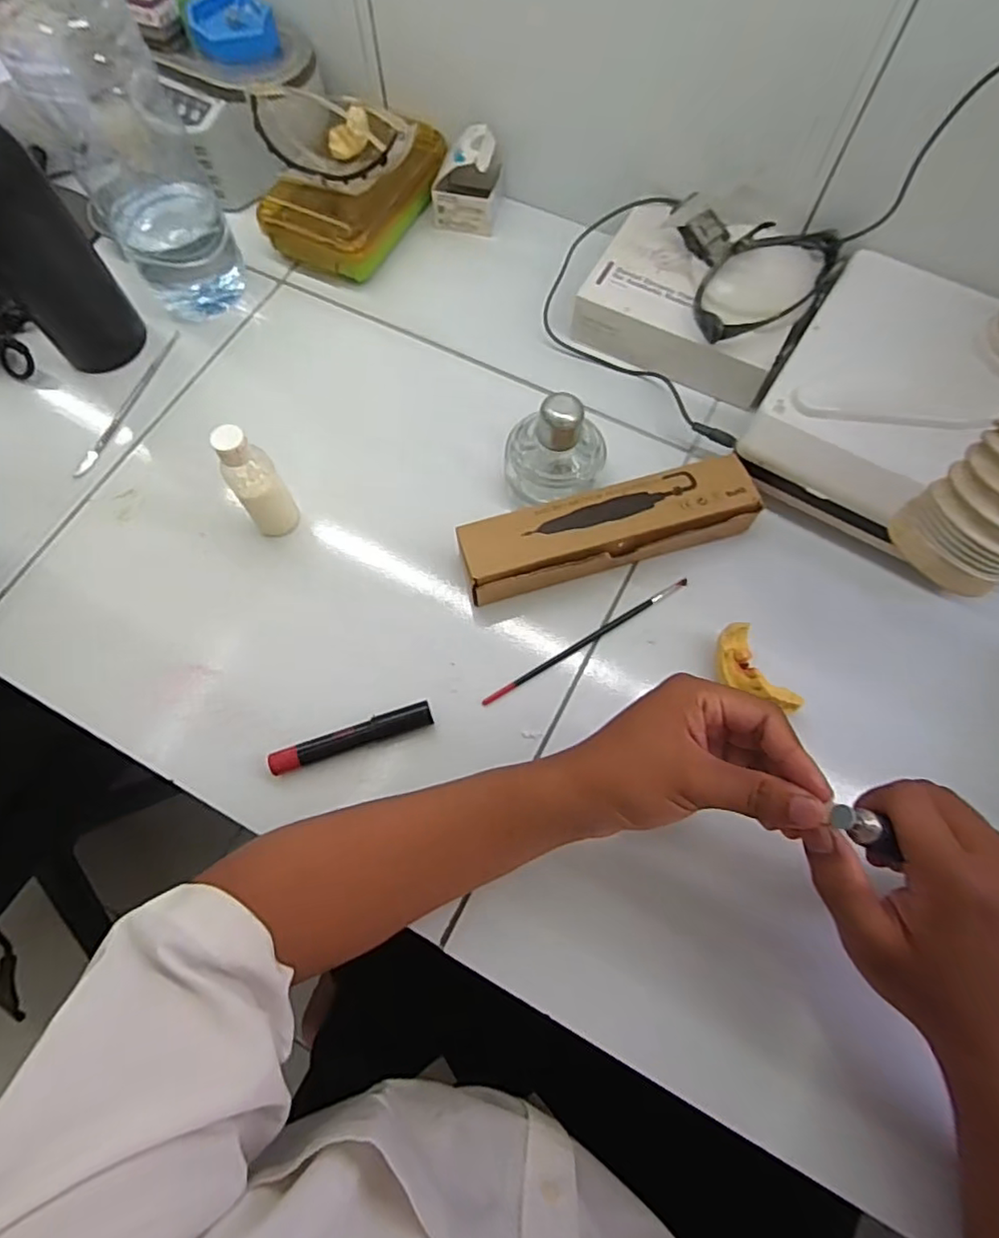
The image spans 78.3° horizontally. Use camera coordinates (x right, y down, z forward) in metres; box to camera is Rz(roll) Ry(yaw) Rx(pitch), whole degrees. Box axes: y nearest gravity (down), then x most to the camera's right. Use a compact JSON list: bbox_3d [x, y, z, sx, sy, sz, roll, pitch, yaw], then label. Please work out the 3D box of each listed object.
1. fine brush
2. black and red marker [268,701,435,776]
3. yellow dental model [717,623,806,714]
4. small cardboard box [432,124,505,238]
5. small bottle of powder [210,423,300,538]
[{"bbox_3d":[0.064,0.015,0.439,0.173,0.007,0.006,-30,72,-11],"label":"fine brush"},{"bbox_3d":[-0.097,0.080,0.409,0.107,0.020,0.015,-18,70,-7],"label":"black and red marker"},{"bbox_3d":[0.167,0.035,0.405,0.029,0.019,0.068,-30,72,-11],"label":"yellow dental model"},{"bbox_3d":[-0.028,-0.399,0.562,0.057,0.067,0.052,14,70,5],"label":"small cardboard box"},{"bbox_3d":[-0.167,-0.091,0.429,0.032,0.103,0.026,-36,73,-13],"label":"small bottle of powder"}]

